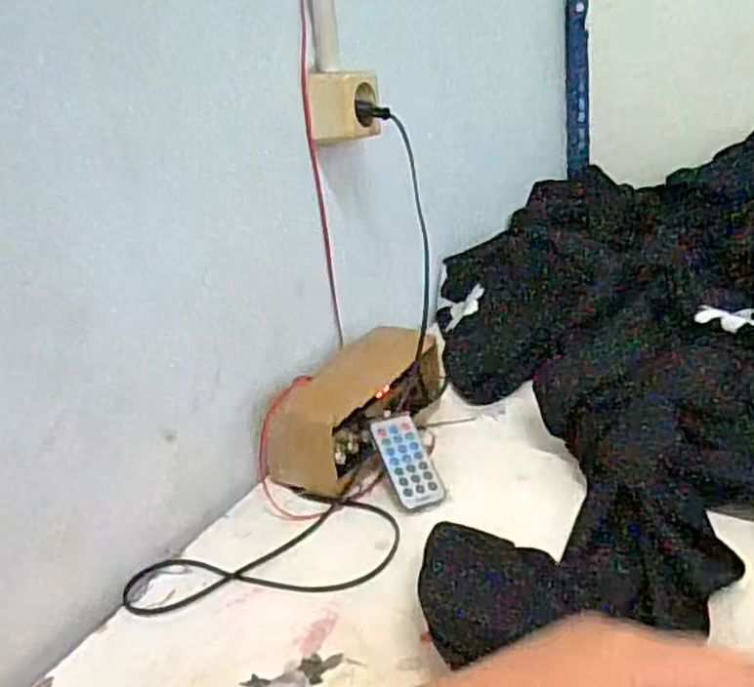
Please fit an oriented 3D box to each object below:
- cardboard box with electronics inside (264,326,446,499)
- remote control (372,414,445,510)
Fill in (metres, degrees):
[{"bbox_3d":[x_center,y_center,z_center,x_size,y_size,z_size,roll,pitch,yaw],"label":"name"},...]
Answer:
[{"bbox_3d":[-0.017,0.055,0.663,0.081,0.082,0.185,13,32,36],"label":"cardboard box with electronics inside"},{"bbox_3d":[0.025,0.097,0.611,0.035,0.004,0.086,-14,54,-14],"label":"remote control"}]

